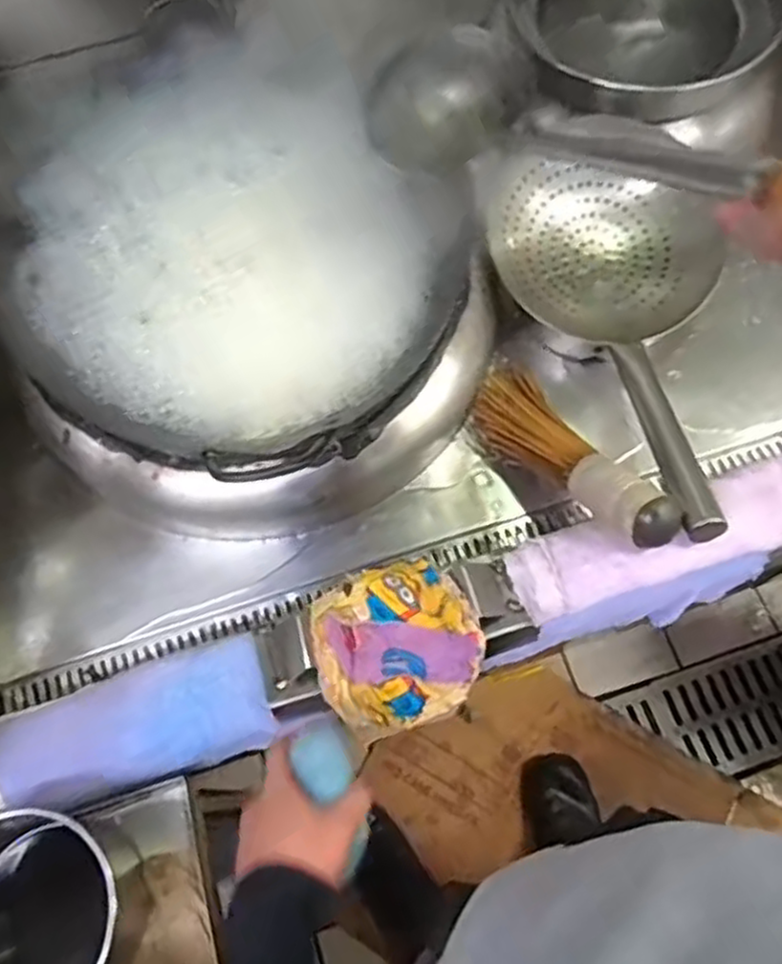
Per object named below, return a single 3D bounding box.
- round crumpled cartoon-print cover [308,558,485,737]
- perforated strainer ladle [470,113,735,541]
[{"bbox_3d":[0.003,0.141,0.658,0.140,0.038,0.141,-22,69,-6],"label":"round crumpled cartoon-print cover"},{"bbox_3d":[0.236,-0.148,0.738,0.212,0.119,0.443,-11,55,-2],"label":"perforated strainer ladle"}]

